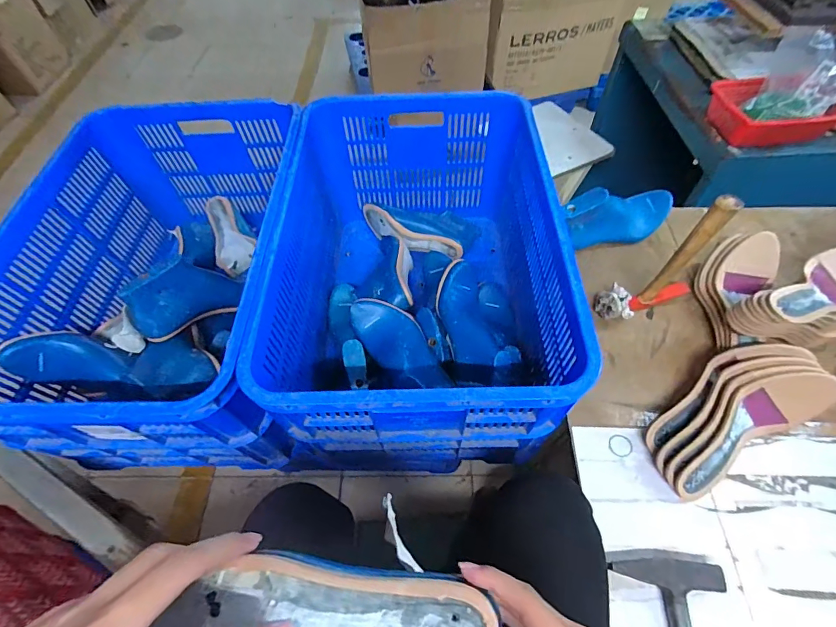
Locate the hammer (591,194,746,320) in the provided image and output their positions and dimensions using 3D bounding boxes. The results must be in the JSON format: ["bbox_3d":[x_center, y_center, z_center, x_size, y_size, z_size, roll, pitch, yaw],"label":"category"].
[{"bbox_3d":[0.359,-0.078,0.581,0.154,0.228,0.048,-19,59,-10],"label":"hammer"}]

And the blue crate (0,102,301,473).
[{"bbox_3d":[-0.418,-0.075,0.734,0.421,0.291,0.613,-1,57,1],"label":"blue crate"}]

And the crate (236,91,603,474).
[{"bbox_3d":[0.000,-0.084,0.735,0.408,0.303,0.607,-2,57,0],"label":"crate"}]

